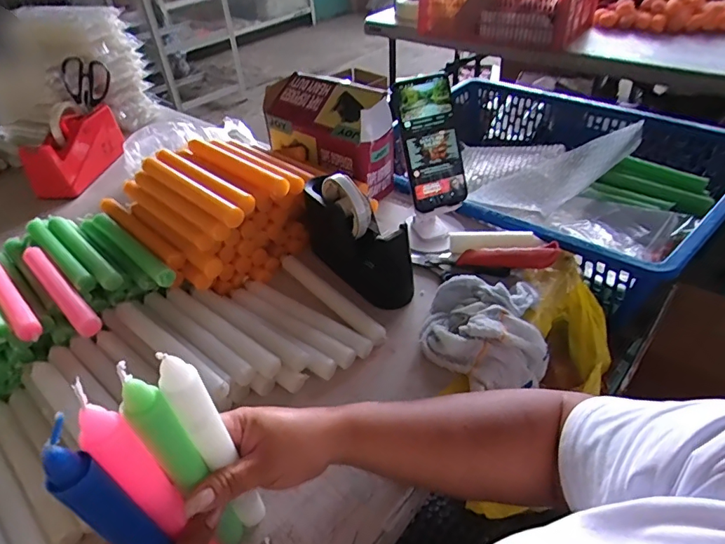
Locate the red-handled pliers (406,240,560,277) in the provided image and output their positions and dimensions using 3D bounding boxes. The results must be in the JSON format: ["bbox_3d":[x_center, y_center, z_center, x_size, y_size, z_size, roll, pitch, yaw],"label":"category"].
[{"bbox_3d":[0.154,-0.016,0.603,0.179,0.033,0.043,6,42,13],"label":"red-handled pliers"}]

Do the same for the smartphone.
[{"bbox_3d":[0.088,-0.163,0.599,0.074,0.161,0.017,-16,16,-3],"label":"smartphone"}]

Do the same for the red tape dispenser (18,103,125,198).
[{"bbox_3d":[-0.543,-0.242,0.884,0.078,0.112,0.209,1,41,8],"label":"red tape dispenser"}]

